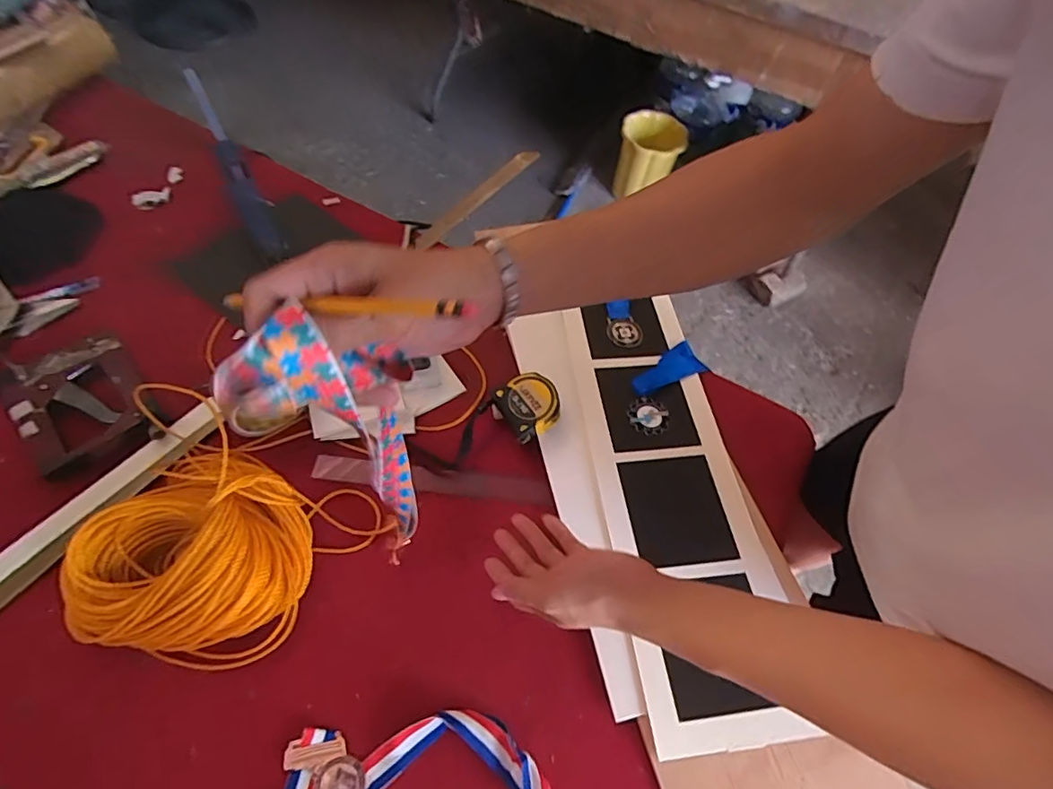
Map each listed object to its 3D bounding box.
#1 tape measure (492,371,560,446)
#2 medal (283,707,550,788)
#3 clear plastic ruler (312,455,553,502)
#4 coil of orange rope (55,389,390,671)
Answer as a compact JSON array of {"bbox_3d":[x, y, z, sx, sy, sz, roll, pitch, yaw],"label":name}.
[{"bbox_3d":[0.004,0.015,0.616,0.059,0.043,0.063,-28,63,-21],"label":"tape measure"},{"bbox_3d":[-0.089,0.300,0.439,0.206,0.016,0.074,-3,57,-6],"label":"medal"},{"bbox_3d":[-0.101,0.092,0.588,0.251,0.005,0.028,7,56,1],"label":"clear plastic ruler"},{"bbox_3d":[-0.306,0.122,0.506,0.253,0.085,0.214,21,58,10],"label":"coil of orange rope"}]

